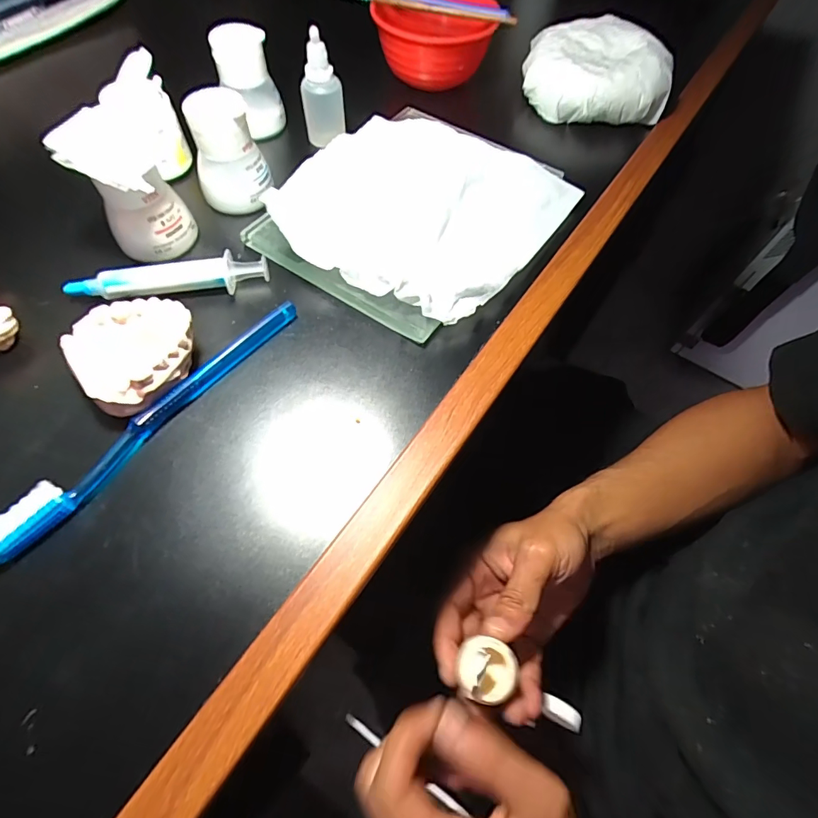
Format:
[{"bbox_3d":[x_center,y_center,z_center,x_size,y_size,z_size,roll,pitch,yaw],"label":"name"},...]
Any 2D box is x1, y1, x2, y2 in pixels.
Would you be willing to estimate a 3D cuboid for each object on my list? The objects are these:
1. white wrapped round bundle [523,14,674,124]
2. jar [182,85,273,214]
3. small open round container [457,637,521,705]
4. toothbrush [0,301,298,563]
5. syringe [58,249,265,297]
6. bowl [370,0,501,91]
[{"bbox_3d":[0.163,-0.308,0.402,0.116,0.045,0.113,-4,62,-6],"label":"white wrapped round bundle"},{"bbox_3d":[-0.123,-0.174,0.306,0.046,0.060,0.041,-16,63,-12],"label":"jar"},{"bbox_3d":[0.044,0.147,0.253,0.029,0.020,0.029,25,63,10],"label":"small open round container"},{"bbox_3d":[-0.130,0.003,0.240,0.018,0.013,0.186,37,65,16],"label":"toothbrush"},{"bbox_3d":[-0.149,-0.082,0.279,0.118,0.010,0.023,-3,61,-5],"label":"syringe"},{"bbox_3d":[0.019,-0.335,0.404,0.094,0.061,0.109,-11,62,-10],"label":"bowl"}]

